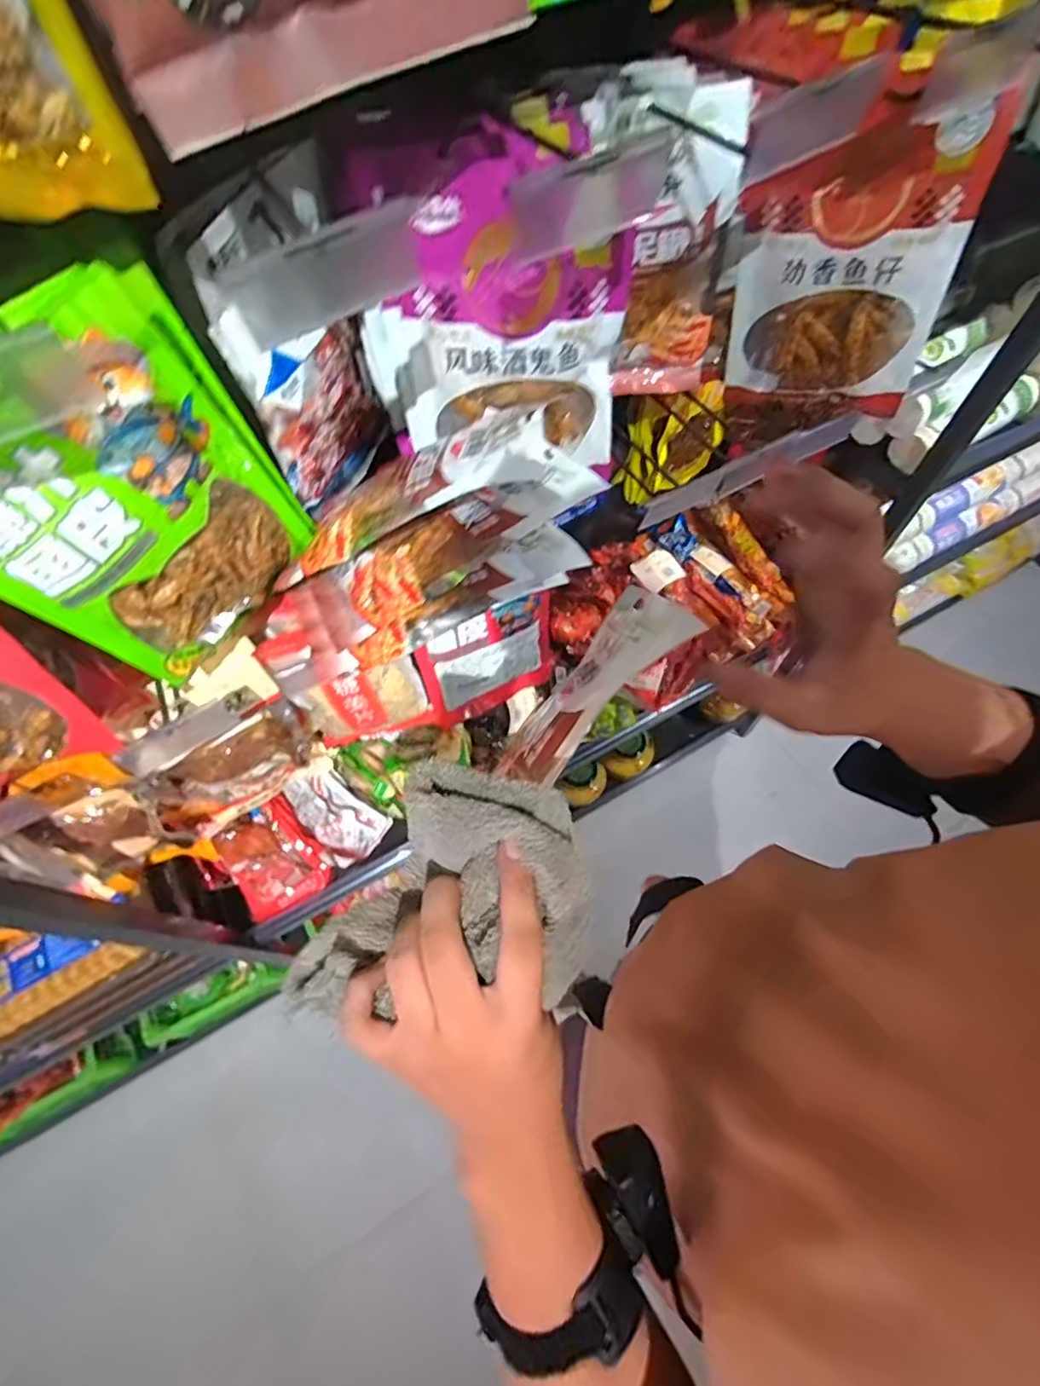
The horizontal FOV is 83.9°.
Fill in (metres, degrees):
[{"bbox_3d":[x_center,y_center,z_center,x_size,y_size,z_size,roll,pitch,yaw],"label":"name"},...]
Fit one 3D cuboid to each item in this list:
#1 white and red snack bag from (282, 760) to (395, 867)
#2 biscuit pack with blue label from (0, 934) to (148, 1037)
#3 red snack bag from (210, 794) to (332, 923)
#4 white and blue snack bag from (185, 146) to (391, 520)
[{"bbox_3d":[-0.311,0.200,0.970,0.173,0.073,0.106,36,69,20],"label":"white and red snack bag"},{"bbox_3d":[-0.617,0.359,0.770,0.203,0.041,0.100,-29,64,-13],"label":"biscuit pack with blue label"},{"bbox_3d":[-0.406,0.266,0.938,0.144,0.041,0.177,-35,104,-10],"label":"red snack bag"},{"bbox_3d":[-0.192,-0.294,0.521,0.029,0.244,0.162,18,64,12],"label":"white and blue snack bag"}]

